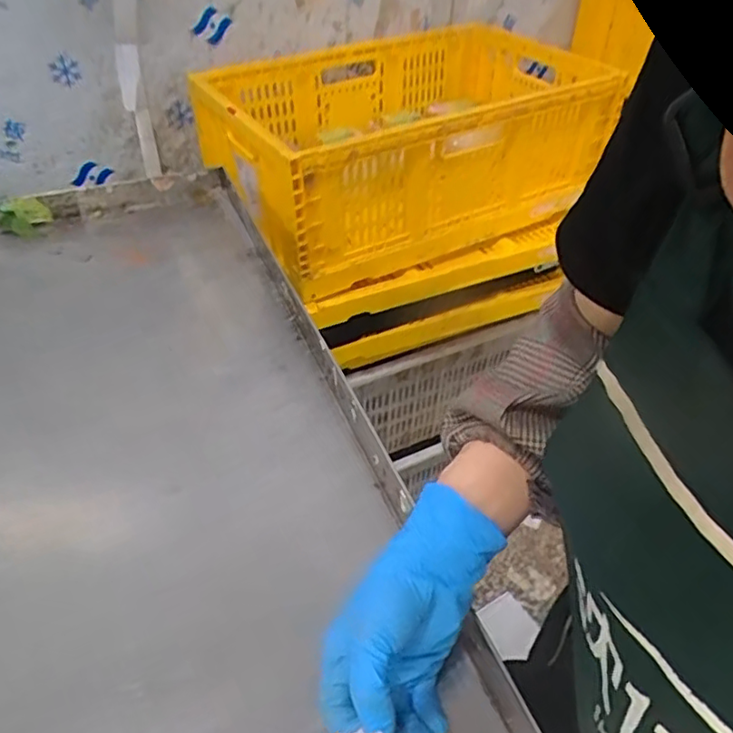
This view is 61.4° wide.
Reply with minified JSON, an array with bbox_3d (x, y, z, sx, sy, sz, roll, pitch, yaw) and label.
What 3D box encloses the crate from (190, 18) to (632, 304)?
[{"bbox_3d":[0.076,-0.389,1.052,0.627,0.221,0.404,-23,46,-24],"label":"crate"}]

